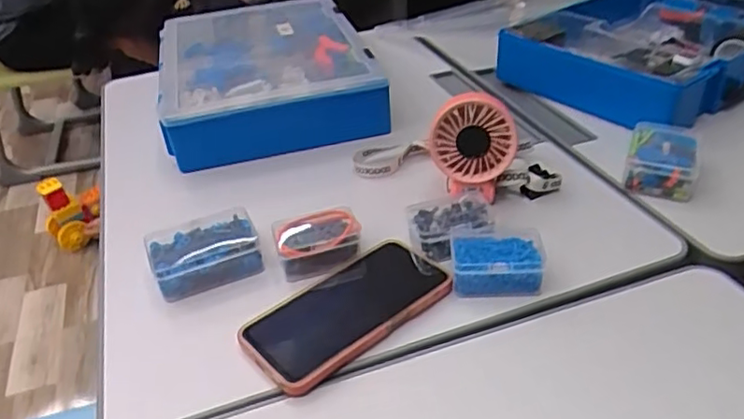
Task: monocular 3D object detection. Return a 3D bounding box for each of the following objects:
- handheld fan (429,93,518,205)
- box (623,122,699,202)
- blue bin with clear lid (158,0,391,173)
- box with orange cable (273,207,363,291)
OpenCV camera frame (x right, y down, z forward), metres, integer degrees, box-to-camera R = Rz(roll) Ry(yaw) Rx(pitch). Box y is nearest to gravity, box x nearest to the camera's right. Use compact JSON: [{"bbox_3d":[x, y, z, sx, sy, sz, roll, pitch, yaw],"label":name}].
[{"bbox_3d":[0.096,-0.054,0.586,0.077,0.107,0.033,-6,35,-3],"label":"handheld fan"},{"bbox_3d":[0.294,-0.052,0.623,0.064,0.036,0.099,12,38,22],"label":"box"},{"bbox_3d":[-0.144,-0.188,0.835,0.270,0.077,0.355,-12,35,-12],"label":"blue bin with clear lid"},{"bbox_3d":[-0.048,0.031,0.546,0.074,0.040,0.052,-8,35,-2],"label":"box with orange cable"}]

